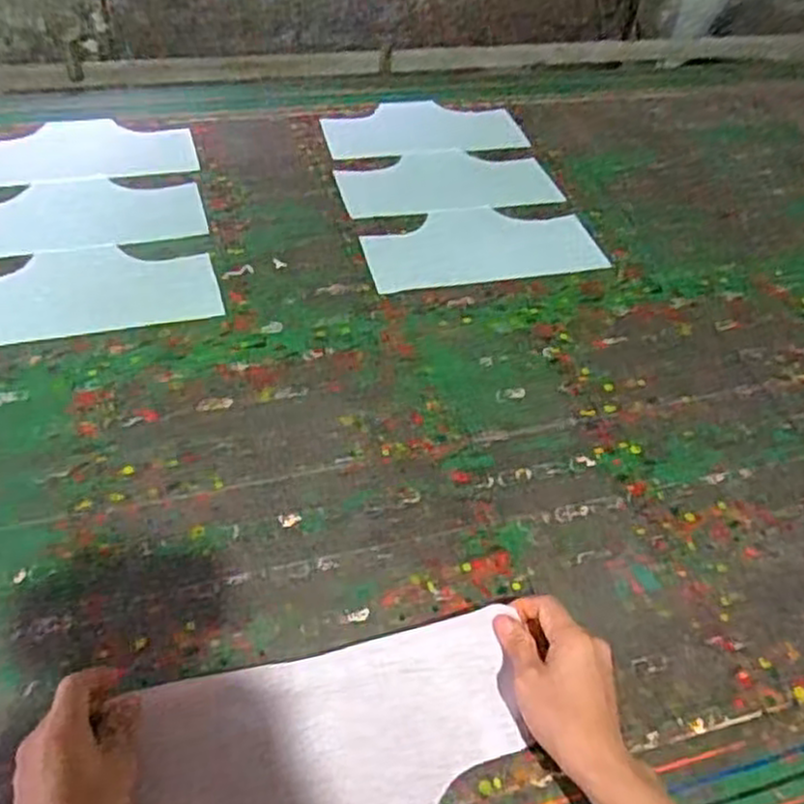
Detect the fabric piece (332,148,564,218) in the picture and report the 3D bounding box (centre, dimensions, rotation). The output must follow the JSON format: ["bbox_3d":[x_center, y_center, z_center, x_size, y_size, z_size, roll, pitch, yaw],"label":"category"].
[{"bbox_3d":[0.061,-0.314,1.059,0.297,0.008,0.145,-8,49,-13],"label":"fabric piece"}]

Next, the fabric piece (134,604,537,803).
[{"bbox_3d":[-0.046,0.249,0.530,0.267,0.025,0.142,-8,49,-13],"label":"fabric piece"}]

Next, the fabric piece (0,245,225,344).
[{"bbox_3d":[-0.367,-0.124,0.838,0.304,0.007,0.143,-9,49,-13],"label":"fabric piece"}]

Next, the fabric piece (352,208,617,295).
[{"bbox_3d":[0.103,-0.205,0.962,0.300,0.004,0.158,-8,49,-13],"label":"fabric piece"}]

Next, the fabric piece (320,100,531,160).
[{"bbox_3d":[0.029,-0.425,1.152,0.299,0.007,0.165,-7,47,-12],"label":"fabric piece"}]

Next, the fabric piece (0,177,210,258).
[{"bbox_3d":[-0.409,-0.234,0.928,0.307,0.008,0.145,-10,49,-14],"label":"fabric piece"}]

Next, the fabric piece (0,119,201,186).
[{"bbox_3d":[-0.443,-0.346,1.023,0.308,0.005,0.156,-7,48,-9],"label":"fabric piece"}]

